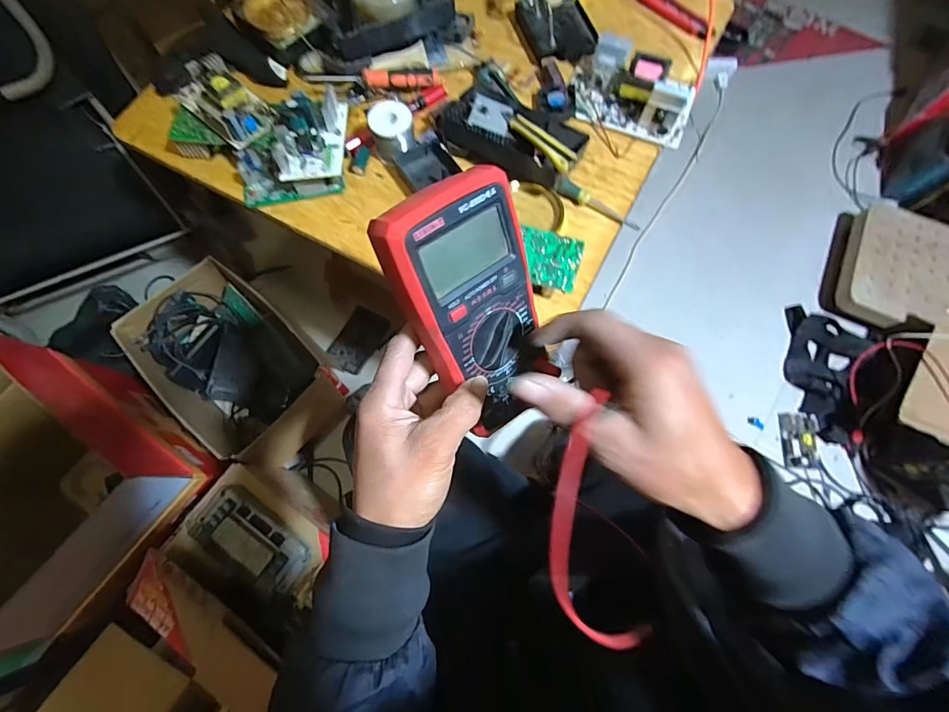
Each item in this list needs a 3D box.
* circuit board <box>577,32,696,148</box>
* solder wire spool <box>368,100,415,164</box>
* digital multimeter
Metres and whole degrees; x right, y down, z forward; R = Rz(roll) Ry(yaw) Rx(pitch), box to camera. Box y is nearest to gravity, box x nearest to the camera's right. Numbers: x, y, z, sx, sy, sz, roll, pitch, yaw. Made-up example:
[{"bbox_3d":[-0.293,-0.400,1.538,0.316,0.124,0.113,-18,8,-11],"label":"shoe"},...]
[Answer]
[{"bbox_3d":[0.211,-0.354,0.557,0.159,0.052,0.112,16,73,4],"label":"circuit board"},{"bbox_3d":[-0.101,-0.277,0.526,0.052,0.049,0.048,-13,73,-5],"label":"solder wire spool"},{"bbox_3d":[-0.001,-0.026,0.304,0.091,0.183,0.042,-37,37,-20],"label":"digital multimeter"}]

